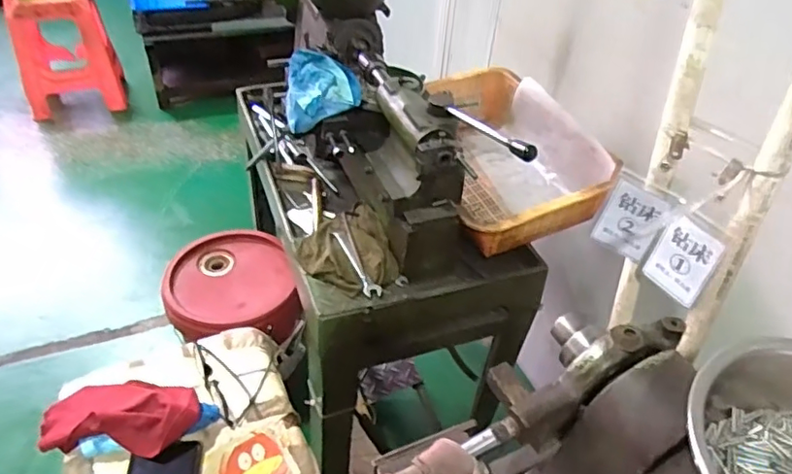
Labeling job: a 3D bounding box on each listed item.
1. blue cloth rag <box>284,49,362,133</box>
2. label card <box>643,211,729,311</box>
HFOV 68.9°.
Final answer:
[{"bbox_3d":[-0.111,-0.221,0.884,0.112,0.070,0.137,1,41,-4],"label":"blue cloth rag"},{"bbox_3d":[0.291,0.024,0.582,0.007,0.097,0.061,-20,52,-30],"label":"label card"}]

